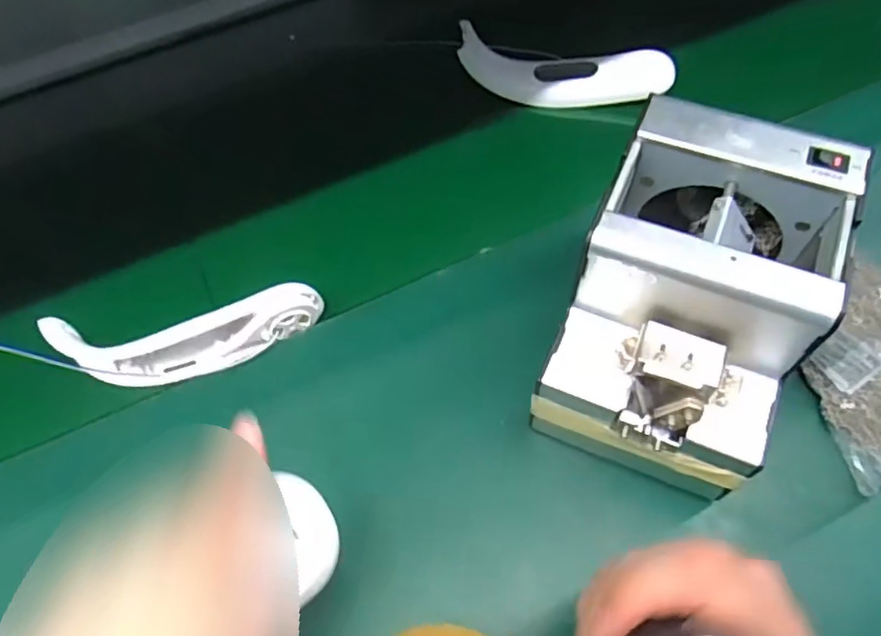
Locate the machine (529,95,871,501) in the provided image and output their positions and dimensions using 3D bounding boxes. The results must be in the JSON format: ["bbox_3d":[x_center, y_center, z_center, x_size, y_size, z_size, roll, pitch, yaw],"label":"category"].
[{"bbox_3d":[0.149,-0.006,0.383,0.124,0.155,0.178,21,62,14],"label":"machine"}]

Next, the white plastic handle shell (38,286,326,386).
[{"bbox_3d":[-0.186,0.012,0.449,0.192,0.043,0.043,-7,59,-3],"label":"white plastic handle shell"}]

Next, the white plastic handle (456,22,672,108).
[{"bbox_3d":[0.119,-0.234,0.574,0.196,0.045,0.054,3,59,3],"label":"white plastic handle"}]

